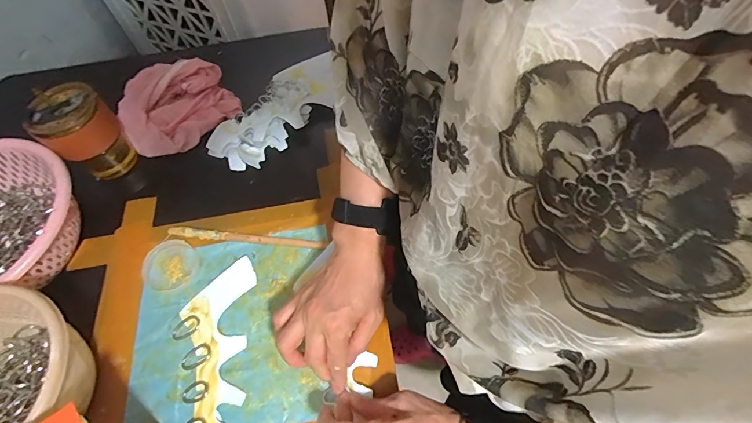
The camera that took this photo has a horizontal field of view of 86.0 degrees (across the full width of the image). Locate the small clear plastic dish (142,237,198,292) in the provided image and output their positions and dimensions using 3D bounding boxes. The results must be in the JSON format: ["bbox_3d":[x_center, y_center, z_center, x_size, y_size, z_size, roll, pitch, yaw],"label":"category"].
[{"bbox_3d":[-0.250,0.067,0.489,0.061,0.011,0.061,-1,61,2],"label":"small clear plastic dish"}]

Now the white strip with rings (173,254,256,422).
[{"bbox_3d":[-0.179,0.159,0.438,0.081,0.010,0.215,-7,61,-1],"label":"white strip with rings"}]

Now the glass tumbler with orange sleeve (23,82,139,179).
[{"bbox_3d":[-0.380,-0.098,0.532,0.075,0.116,0.081,1,60,-1],"label":"glass tumbler with orange sleeve"}]

